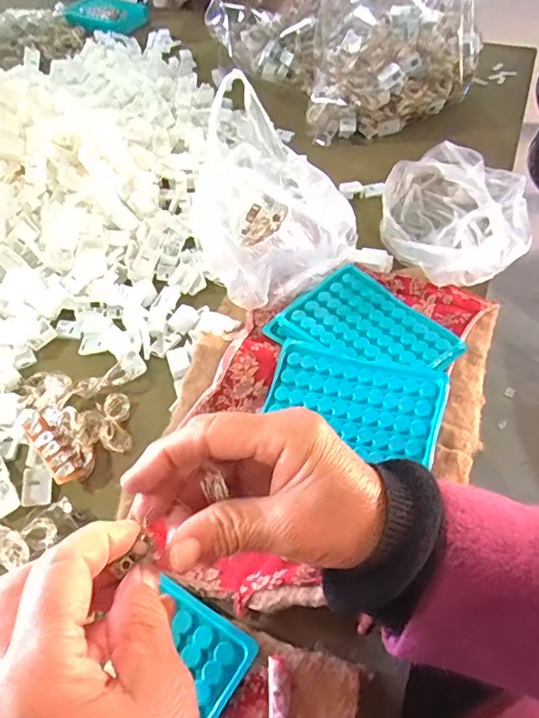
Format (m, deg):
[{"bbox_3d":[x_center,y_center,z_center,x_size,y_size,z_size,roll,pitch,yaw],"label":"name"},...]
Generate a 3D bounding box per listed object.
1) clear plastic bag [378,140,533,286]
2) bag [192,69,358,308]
[{"bbox_3d":[0.182,-0.143,0.540,0.130,0.054,0.189,7,52,8],"label":"clear plastic bag"},{"bbox_3d":[-0.020,-0.140,0.477,0.146,0.105,0.179,-38,59,-25],"label":"bag"}]

